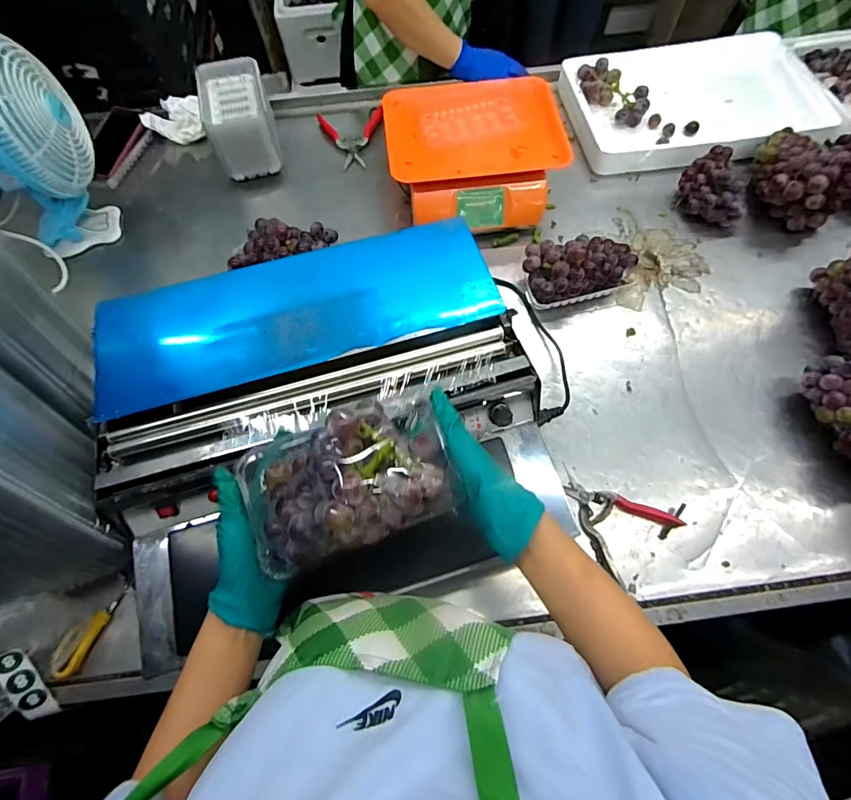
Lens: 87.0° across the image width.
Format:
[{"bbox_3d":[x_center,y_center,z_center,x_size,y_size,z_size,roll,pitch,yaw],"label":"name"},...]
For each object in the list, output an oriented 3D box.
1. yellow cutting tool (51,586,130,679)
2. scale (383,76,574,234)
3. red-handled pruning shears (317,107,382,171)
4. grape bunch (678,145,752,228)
[{"bbox_3d":[-0.416,0.291,0.564,0.015,0.016,0.112,25,68,13],"label":"yellow cutting tool"},{"bbox_3d":[0.083,-0.437,0.799,0.295,0.110,0.254,-7,65,-2],"label":"scale"},{"bbox_3d":[-0.146,-0.534,0.913,0.131,0.025,0.147,-9,65,-2],"label":"red-handled pruning shears"},{"bbox_3d":[0.514,-0.370,0.791,0.073,0.085,0.126,-29,68,-11],"label":"grape bunch"}]

